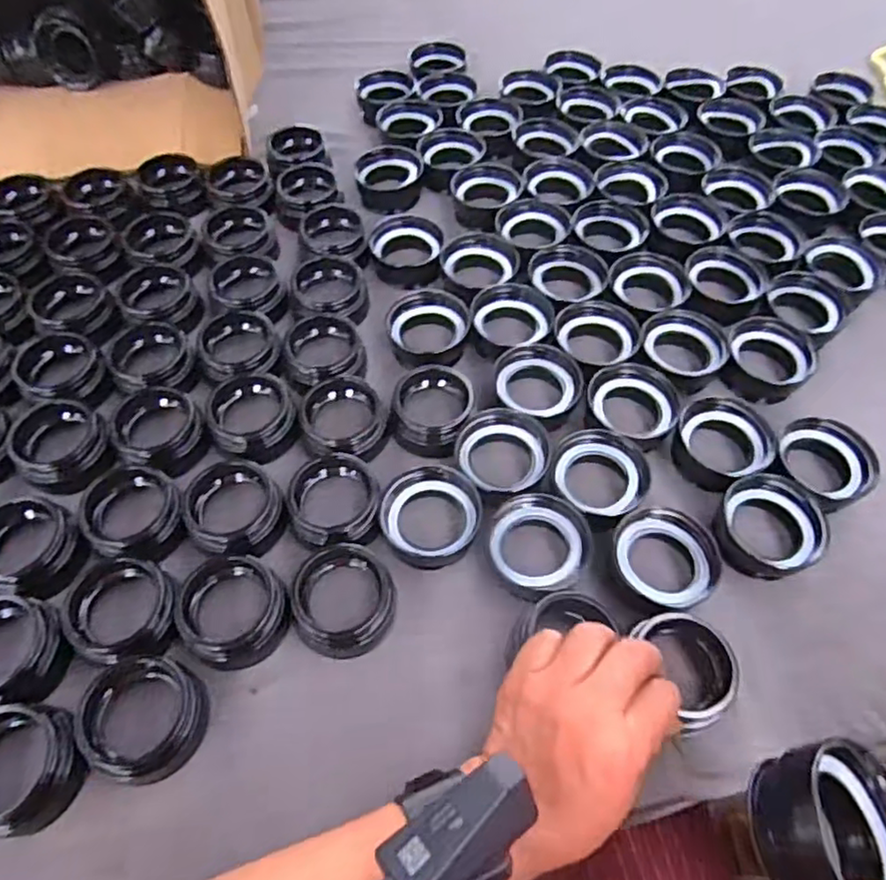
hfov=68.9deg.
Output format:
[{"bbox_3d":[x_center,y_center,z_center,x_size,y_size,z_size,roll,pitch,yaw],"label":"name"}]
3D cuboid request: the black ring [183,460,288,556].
[{"bbox_3d":[-0.143,0.049,0.445,0.063,0.036,0.059,0,57,0],"label":"black ring"}]

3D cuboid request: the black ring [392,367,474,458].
[{"bbox_3d":[-0.009,-0.025,0.493,0.057,0.031,0.057,0,57,0],"label":"black ring"}]

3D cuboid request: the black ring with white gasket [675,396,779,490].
[{"bbox_3d":[0.208,0.001,0.479,0.059,0.038,0.059,0,57,0],"label":"black ring with white gasket"}]

